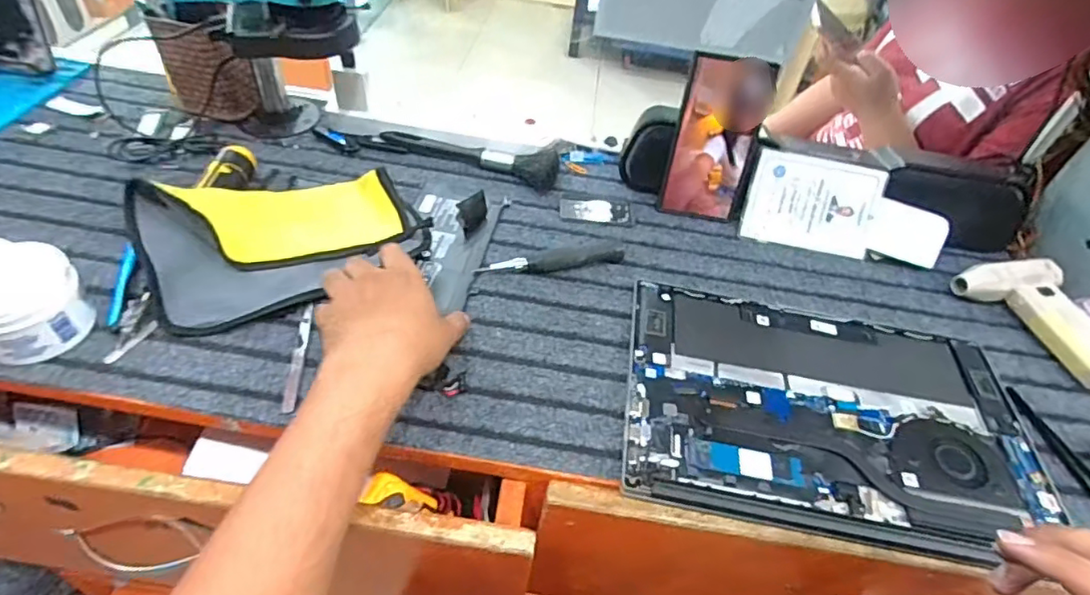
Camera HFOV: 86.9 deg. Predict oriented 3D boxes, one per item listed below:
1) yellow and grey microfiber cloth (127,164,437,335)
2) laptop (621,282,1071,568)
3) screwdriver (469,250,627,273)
[{"bbox_3d":[-0.227,-0.056,0.519,0.236,0.040,0.141,-16,67,-27],"label":"yellow and grey microfiber cloth"},{"bbox_3d":[0.227,0.083,0.459,0.316,0.022,0.213,11,46,2],"label":"laptop"},{"bbox_3d":[0.006,-0.035,0.553,0.141,0.018,0.017,-6,47,-14],"label":"screwdriver"}]

